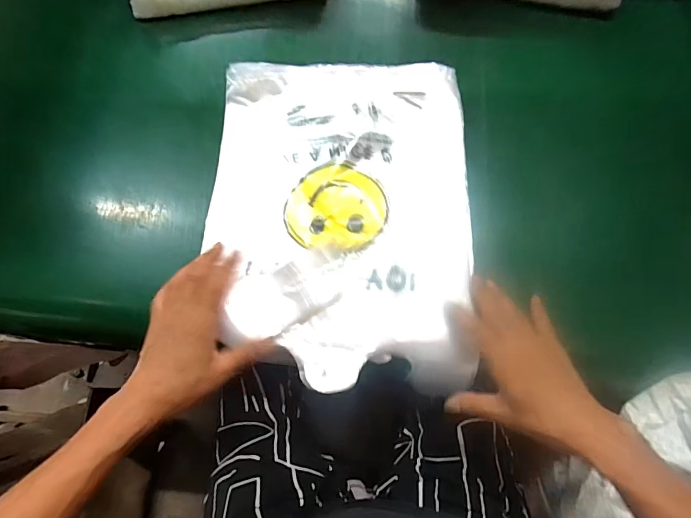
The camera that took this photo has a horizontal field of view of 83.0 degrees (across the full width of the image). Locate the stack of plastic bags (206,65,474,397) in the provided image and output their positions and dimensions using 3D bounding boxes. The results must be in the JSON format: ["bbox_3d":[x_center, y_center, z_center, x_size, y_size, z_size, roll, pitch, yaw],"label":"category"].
[{"bbox_3d":[-0.007,-0.053,0.447,0.295,0.029,0.372,1,75,1],"label":"stack of plastic bags"}]

